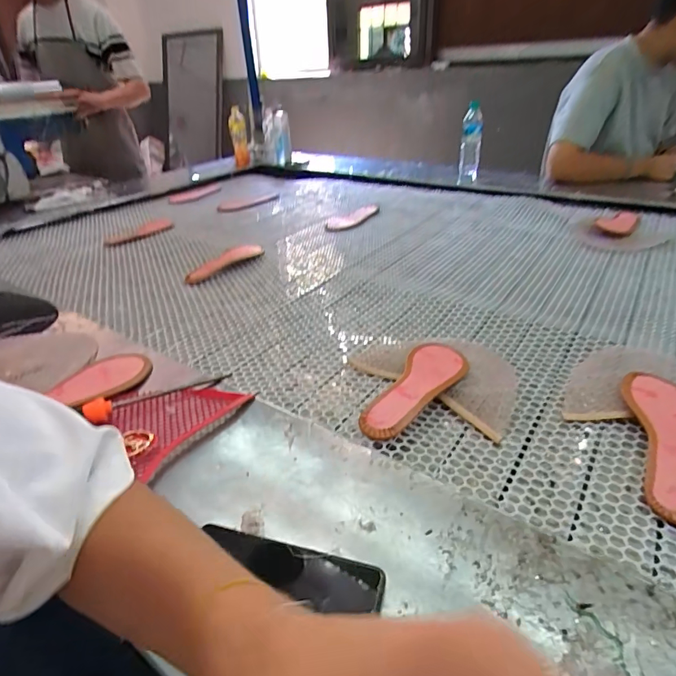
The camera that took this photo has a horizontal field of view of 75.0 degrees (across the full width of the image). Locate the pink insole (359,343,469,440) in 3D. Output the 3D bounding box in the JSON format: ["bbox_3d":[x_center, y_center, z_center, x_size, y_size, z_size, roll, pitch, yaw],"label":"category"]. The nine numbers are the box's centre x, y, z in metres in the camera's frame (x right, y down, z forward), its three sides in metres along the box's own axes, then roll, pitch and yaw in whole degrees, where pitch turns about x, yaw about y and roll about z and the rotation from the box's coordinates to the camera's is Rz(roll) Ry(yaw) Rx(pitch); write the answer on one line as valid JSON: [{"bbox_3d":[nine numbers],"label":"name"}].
[{"bbox_3d":[0.104,0.066,0.570,0.074,0.031,0.217,19,40,28],"label":"pink insole"}]

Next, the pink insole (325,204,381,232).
[{"bbox_3d":[0.039,-0.357,1.307,0.107,0.014,0.249,21,39,34],"label":"pink insole"}]

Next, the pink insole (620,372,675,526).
[{"bbox_3d":[0.368,0.112,0.483,0.077,0.018,0.223,8,34,18],"label":"pink insole"}]

